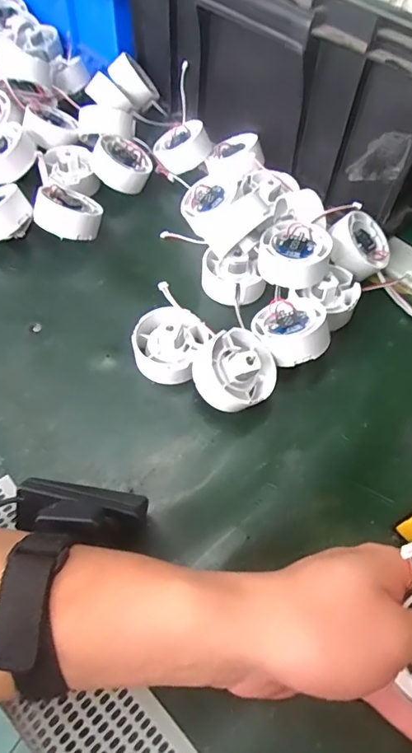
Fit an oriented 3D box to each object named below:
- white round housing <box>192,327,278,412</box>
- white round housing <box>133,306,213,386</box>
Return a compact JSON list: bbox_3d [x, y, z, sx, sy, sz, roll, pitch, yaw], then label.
[{"bbox_3d":[0.019,-0.003,0.336,0.054,0.039,0.059,1,57,-1],"label":"white round housing"},{"bbox_3d":[-0.025,-0.022,0.355,0.054,0.037,0.056,1,57,-1],"label":"white round housing"}]

